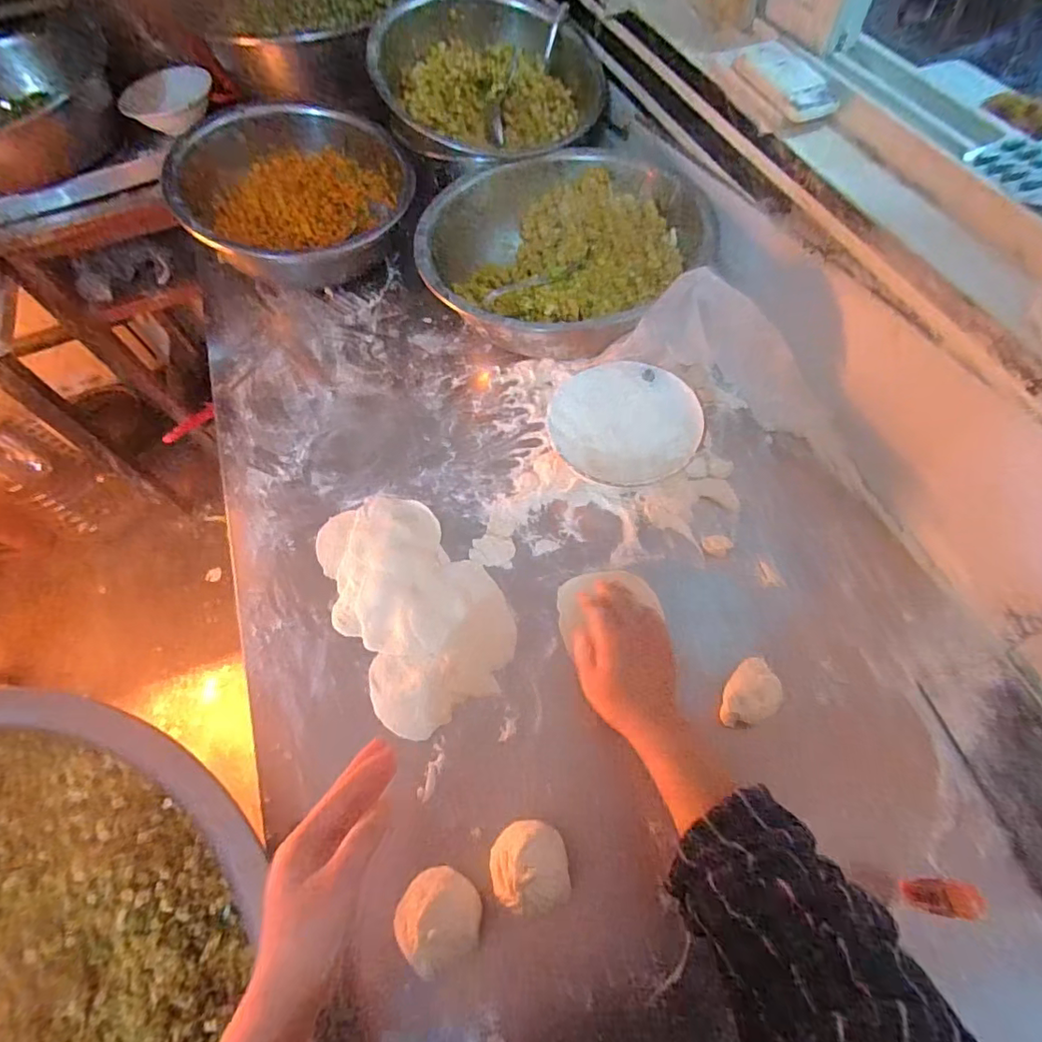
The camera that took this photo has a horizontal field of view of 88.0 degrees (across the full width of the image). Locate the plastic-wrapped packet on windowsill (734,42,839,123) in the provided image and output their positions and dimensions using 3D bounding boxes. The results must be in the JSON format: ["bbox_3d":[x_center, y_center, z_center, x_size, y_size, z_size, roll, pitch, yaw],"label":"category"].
[{"bbox_3d":[0.292,-0.493,0.603,0.057,0.024,0.134,-17,61,-5],"label":"plastic-wrapped packet on windowsill"}]

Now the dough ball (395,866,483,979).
[{"bbox_3d":[-0.063,0.311,0.426,0.060,0.059,0.062,-2,61,3],"label":"dough ball"}]

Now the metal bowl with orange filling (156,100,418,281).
[{"bbox_3d":[-0.340,-0.497,0.845,0.327,0.154,0.327,-2,61,3],"label":"metal bowl with orange filling"}]

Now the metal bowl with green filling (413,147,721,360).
[{"bbox_3d":[0.057,-0.372,0.755,0.360,0.103,0.364,-2,61,3],"label":"metal bowl with green filling"}]

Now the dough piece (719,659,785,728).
[{"bbox_3d":[0.217,0.160,0.504,0.043,0.028,0.072,39,71,22],"label":"dough piece"}]

